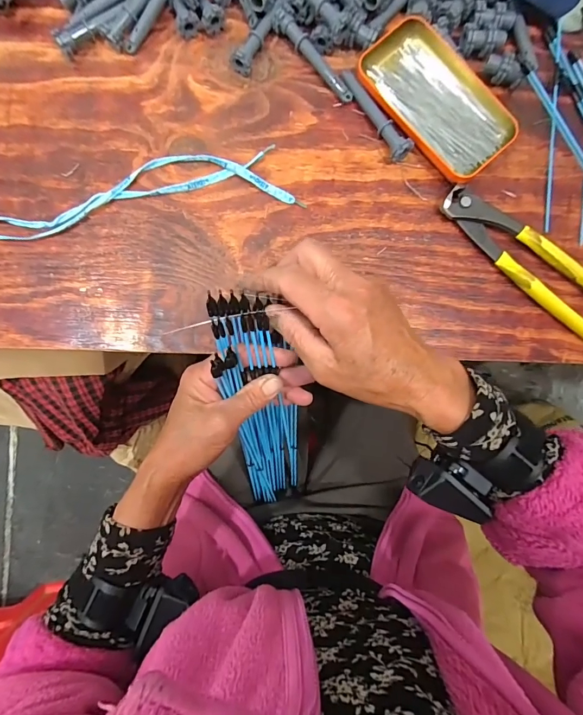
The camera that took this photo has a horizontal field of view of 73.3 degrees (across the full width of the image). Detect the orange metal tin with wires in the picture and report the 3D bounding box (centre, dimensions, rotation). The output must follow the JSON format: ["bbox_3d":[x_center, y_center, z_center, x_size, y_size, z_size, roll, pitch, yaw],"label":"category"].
[{"bbox_3d":[0.130,-0.230,0.351,0.081,0.020,0.144,-40,88,-4],"label":"orange metal tin with wires"}]

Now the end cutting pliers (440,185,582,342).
[{"bbox_3d":[0.218,-0.082,0.348,0.199,0.017,0.046,42,85,2],"label":"end cutting pliers"}]

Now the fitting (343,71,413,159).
[{"bbox_3d":[0.076,-0.218,0.347,0.019,0.017,0.091,-28,87,-4],"label":"fitting"}]

